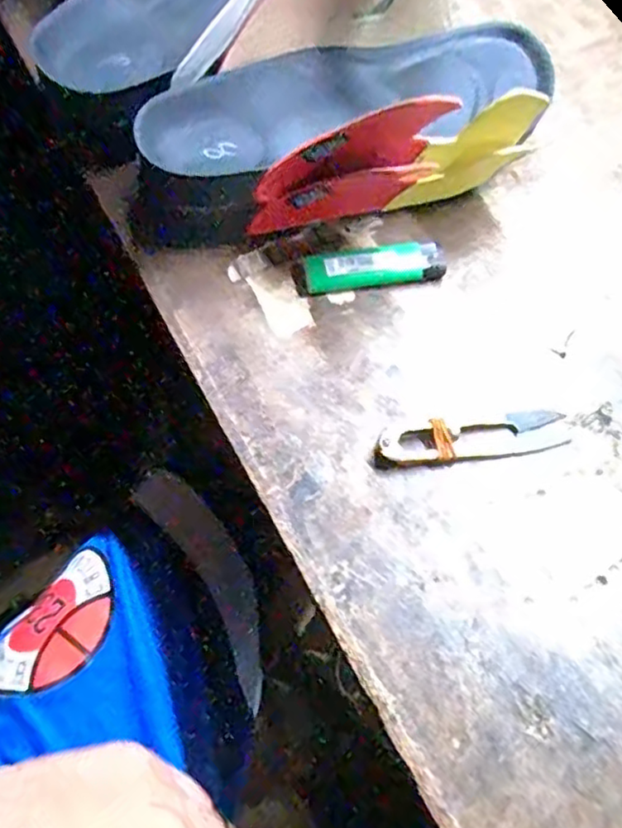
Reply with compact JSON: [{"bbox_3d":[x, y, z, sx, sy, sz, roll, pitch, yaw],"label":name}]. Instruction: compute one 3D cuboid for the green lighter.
[{"bbox_3d":[0.036,-0.085,0.379,0.080,0.014,0.022,-8,66,-4],"label":"green lighter"}]

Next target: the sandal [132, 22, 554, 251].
[{"bbox_3d":[0.030,-0.164,0.378,0.254,0.081,0.111,-21,68,-10],"label":"sandal"}]

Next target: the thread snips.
[{"bbox_3d":[0.082,0.012,0.337,0.100,0.012,0.023,-7,66,-4],"label":"thread snips"}]

